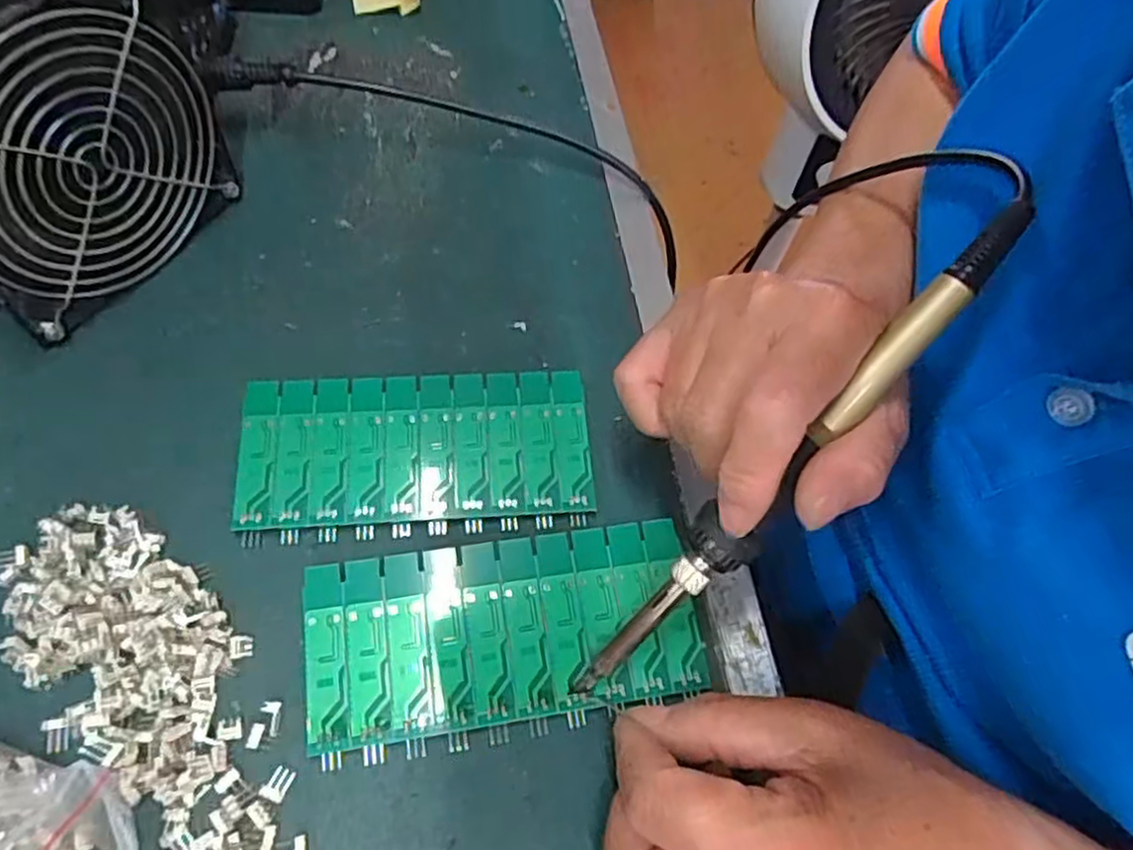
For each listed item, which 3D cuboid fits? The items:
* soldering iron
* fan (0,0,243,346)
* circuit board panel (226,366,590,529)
[{"bbox_3d":[0.072,0.014,0.235,0.019,0.016,0.210,44,100,23],"label":"soldering iron"},{"bbox_3d":[-0.202,-0.111,0.293,0.045,0.121,0.128,31,61,12],"label":"fan"},{"bbox_3d":[-0.060,0.007,0.297,0.138,0.011,0.061,-3,59,-8],"label":"circuit board panel"}]

